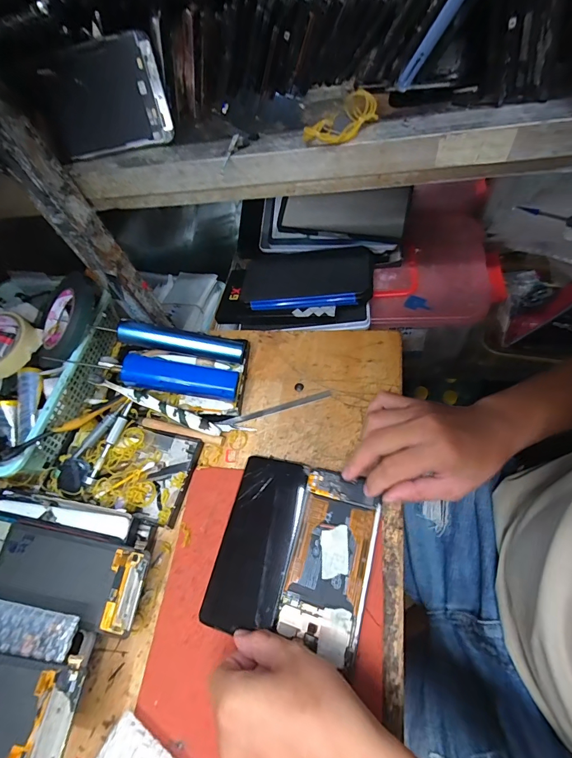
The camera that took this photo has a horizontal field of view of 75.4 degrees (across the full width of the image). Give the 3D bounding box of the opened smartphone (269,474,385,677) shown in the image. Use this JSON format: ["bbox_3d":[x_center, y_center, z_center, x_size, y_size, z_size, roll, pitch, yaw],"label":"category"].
[{"bbox_3d":[0.040,0.158,0.332,0.071,0.014,0.141,12,62,11],"label":"opened smartphone"}]

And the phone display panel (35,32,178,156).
[{"bbox_3d":[-0.150,-0.230,0.306,0.111,0.069,0.008,-4,38,9],"label":"phone display panel"}]

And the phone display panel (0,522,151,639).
[{"bbox_3d":[-0.208,0.185,0.350,0.152,0.007,0.069,8,67,10],"label":"phone display panel"}]

